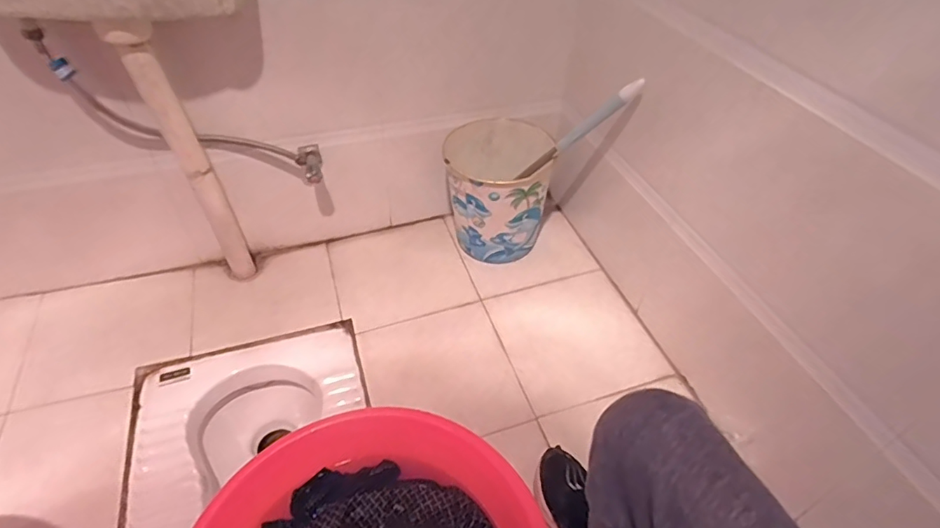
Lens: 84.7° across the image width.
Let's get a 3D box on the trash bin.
[{"bbox_3d":[0.061,-0.164,1.223,0.234,0.268,0.237,3,44,1],"label":"trash bin"}]

